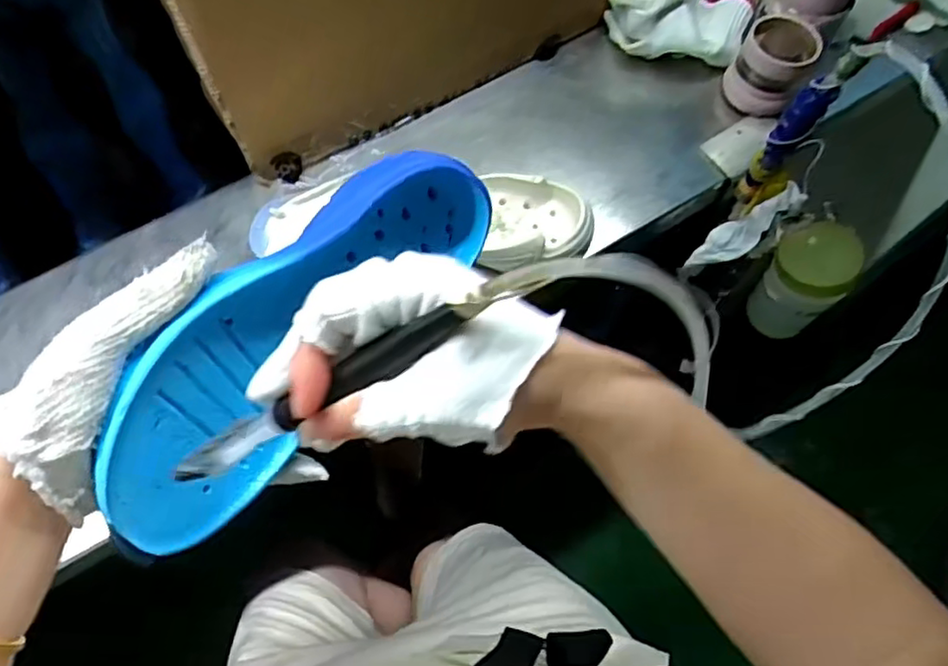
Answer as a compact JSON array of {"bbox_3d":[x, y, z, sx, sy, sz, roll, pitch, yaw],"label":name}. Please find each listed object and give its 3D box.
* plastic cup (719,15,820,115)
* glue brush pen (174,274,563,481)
[{"bbox_3d":[0.281,-0.254,0.645,0.069,0.067,0.066,24,67,13],"label":"plastic cup"},{"bbox_3d":[-0.049,0.019,0.269,0.179,0.016,0.013,-29,63,18],"label":"glue brush pen"}]

